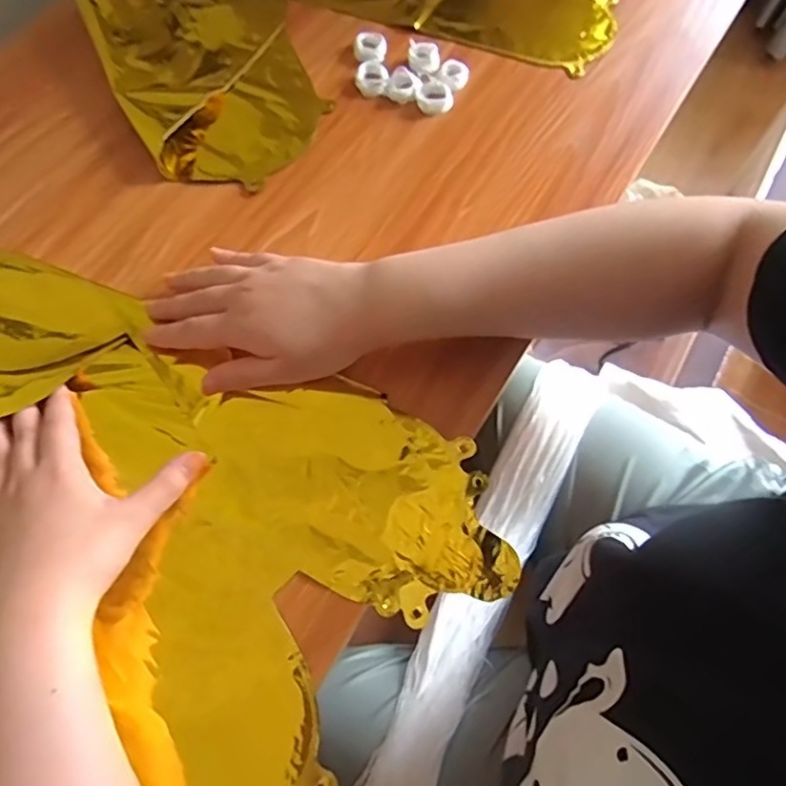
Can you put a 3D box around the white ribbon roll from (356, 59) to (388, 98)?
[{"bbox_3d":[-0.019,-0.279,0.518,0.027,0.009,0.034,-2,67,-3],"label":"white ribbon roll"}]

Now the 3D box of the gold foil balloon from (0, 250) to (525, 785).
[{"bbox_3d":[-0.124,0.033,0.390,0.245,0.025,0.393,-36,72,-15],"label":"gold foil balloon"}]

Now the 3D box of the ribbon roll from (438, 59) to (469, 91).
[{"bbox_3d":[0.053,-0.281,0.519,0.026,0.012,0.026,1,67,-1],"label":"ribbon roll"}]

